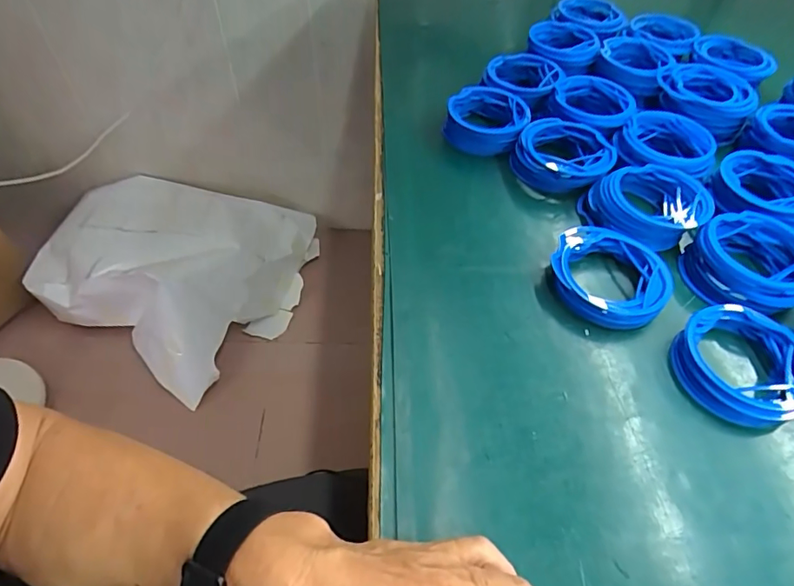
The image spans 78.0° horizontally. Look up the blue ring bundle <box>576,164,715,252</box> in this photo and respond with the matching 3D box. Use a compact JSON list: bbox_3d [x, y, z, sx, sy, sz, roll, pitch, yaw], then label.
[{"bbox_3d":[0.251,-0.090,0.498,0.115,0.036,0.093,28,54,19],"label":"blue ring bundle"}]

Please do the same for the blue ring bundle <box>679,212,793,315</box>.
[{"bbox_3d":[0.323,-0.028,0.454,0.104,0.041,0.095,16,51,10],"label":"blue ring bundle"}]

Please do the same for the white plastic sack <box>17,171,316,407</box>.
[{"bbox_3d":[-0.563,-0.088,1.346,0.567,0.228,0.587,25,53,16],"label":"white plastic sack"}]

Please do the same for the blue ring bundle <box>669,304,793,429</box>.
[{"bbox_3d":[0.274,0.057,0.390,0.095,0.026,0.095,2,50,-2],"label":"blue ring bundle"}]

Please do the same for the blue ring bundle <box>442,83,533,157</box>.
[{"bbox_3d":[0.106,-0.207,0.580,0.095,0.036,0.096,2,50,-2],"label":"blue ring bundle"}]

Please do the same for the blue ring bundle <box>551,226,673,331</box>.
[{"bbox_3d":[0.190,-0.015,0.444,0.099,0.032,0.096,7,50,2],"label":"blue ring bundle"}]

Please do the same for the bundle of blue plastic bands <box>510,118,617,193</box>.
[{"bbox_3d":[0.184,-0.149,0.547,0.104,0.043,0.093,24,53,16],"label":"bundle of blue plastic bands"}]

